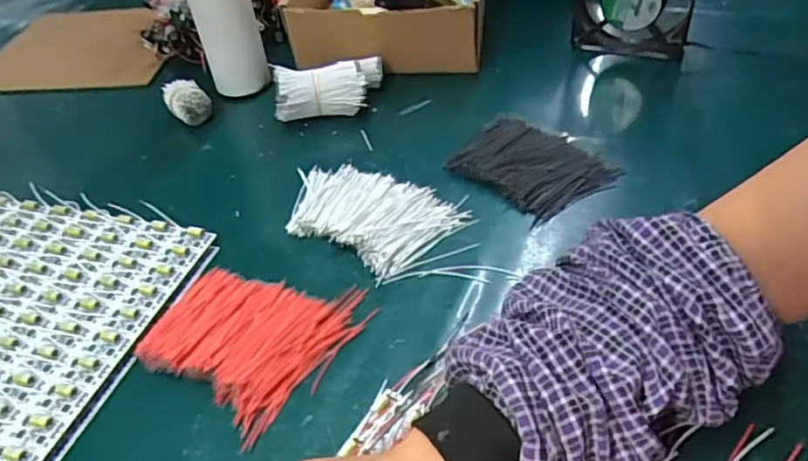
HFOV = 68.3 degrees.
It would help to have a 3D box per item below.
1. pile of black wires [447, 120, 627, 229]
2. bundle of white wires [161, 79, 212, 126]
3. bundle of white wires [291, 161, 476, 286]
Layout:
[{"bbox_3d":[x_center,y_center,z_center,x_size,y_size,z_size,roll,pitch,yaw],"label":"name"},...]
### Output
[{"bbox_3d":[0.113,-0.061,0.535,0.101,0.017,0.121,-30,46,-23],"label":"pile of black wires"},{"bbox_3d":[-0.238,-0.141,0.658,0.044,0.037,0.058,-25,44,-19],"label":"bundle of white wires"},{"bbox_3d":[-0.036,-0.018,0.515,0.160,0.012,0.100,25,51,32],"label":"bundle of white wires"}]

